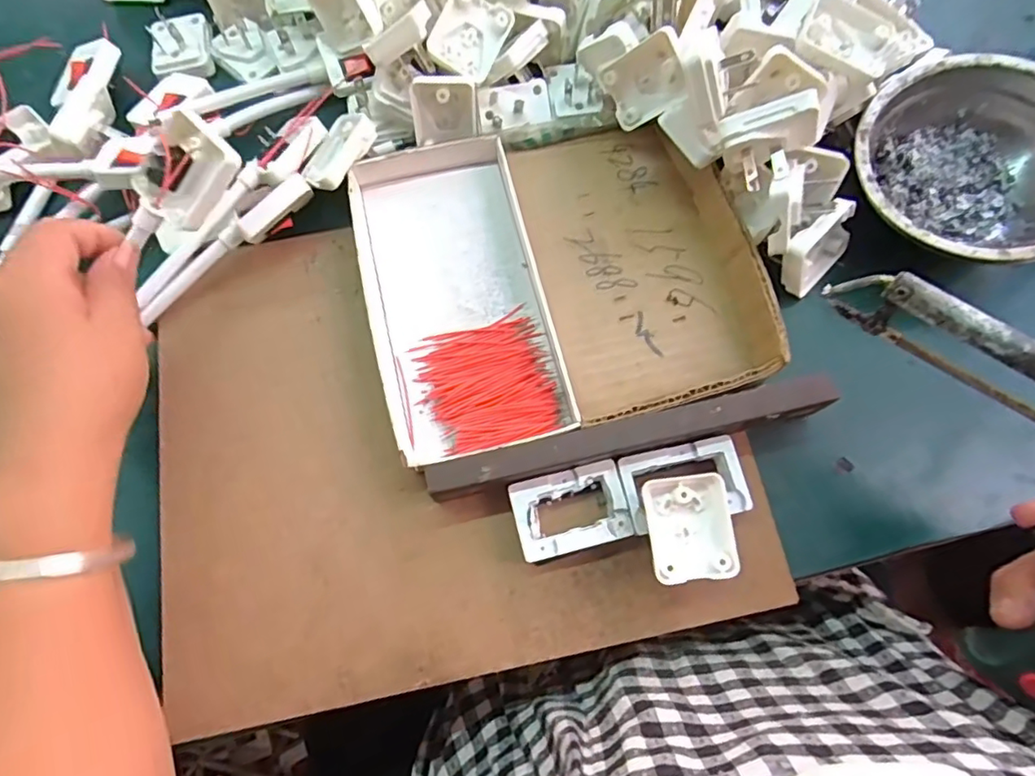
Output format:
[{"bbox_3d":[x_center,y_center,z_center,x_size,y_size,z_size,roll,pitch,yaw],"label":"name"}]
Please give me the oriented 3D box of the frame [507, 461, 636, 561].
[{"bbox_3d":[0.027,0.062,0.293,0.056,0.015,0.039,-14,74,-4],"label":"frame"}]

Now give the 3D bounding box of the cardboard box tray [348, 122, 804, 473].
[{"bbox_3d":[0.023,-0.063,0.326,0.214,0.036,0.194,-12,74,-4],"label":"cardboard box tray"}]

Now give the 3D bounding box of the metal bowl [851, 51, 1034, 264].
[{"bbox_3d":[0.251,-0.124,0.321,0.115,0.055,0.122,0,74,0],"label":"metal bowl"}]

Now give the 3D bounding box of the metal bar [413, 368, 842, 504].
[{"bbox_3d":[0.058,0.025,0.296,0.205,0.028,0.022,-13,74,-4],"label":"metal bar"}]

